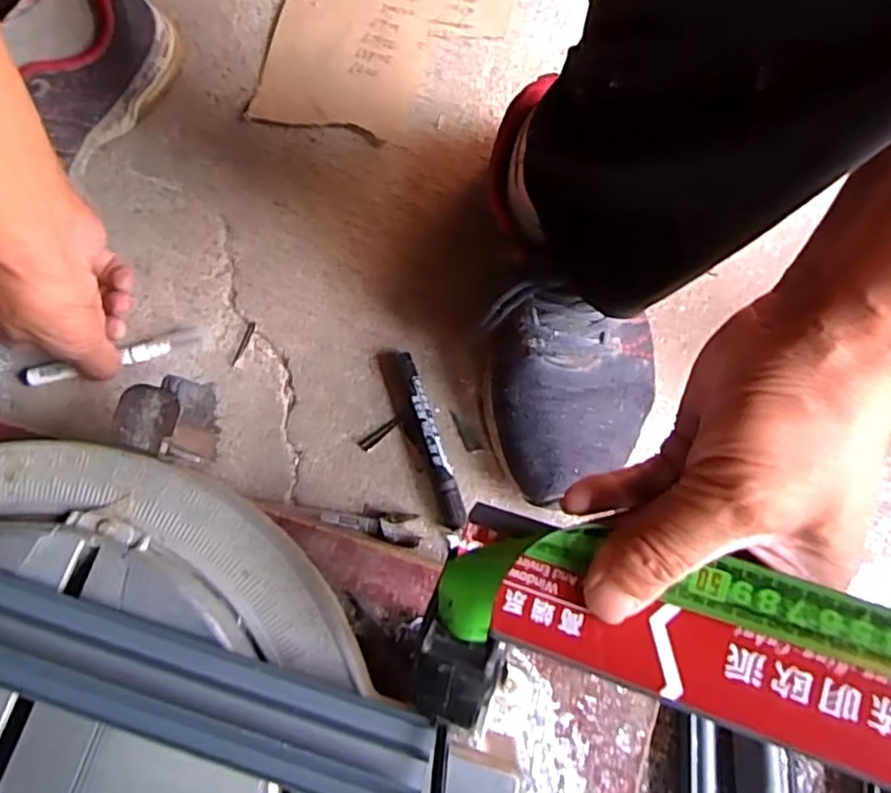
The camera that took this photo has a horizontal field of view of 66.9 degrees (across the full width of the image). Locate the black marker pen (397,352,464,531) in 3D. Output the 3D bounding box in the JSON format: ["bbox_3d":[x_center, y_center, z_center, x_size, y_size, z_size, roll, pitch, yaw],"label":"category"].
[{"bbox_3d":[-0.010,0.029,0.462,0.014,0.013,0.125,-15,74,-4],"label":"black marker pen"}]

